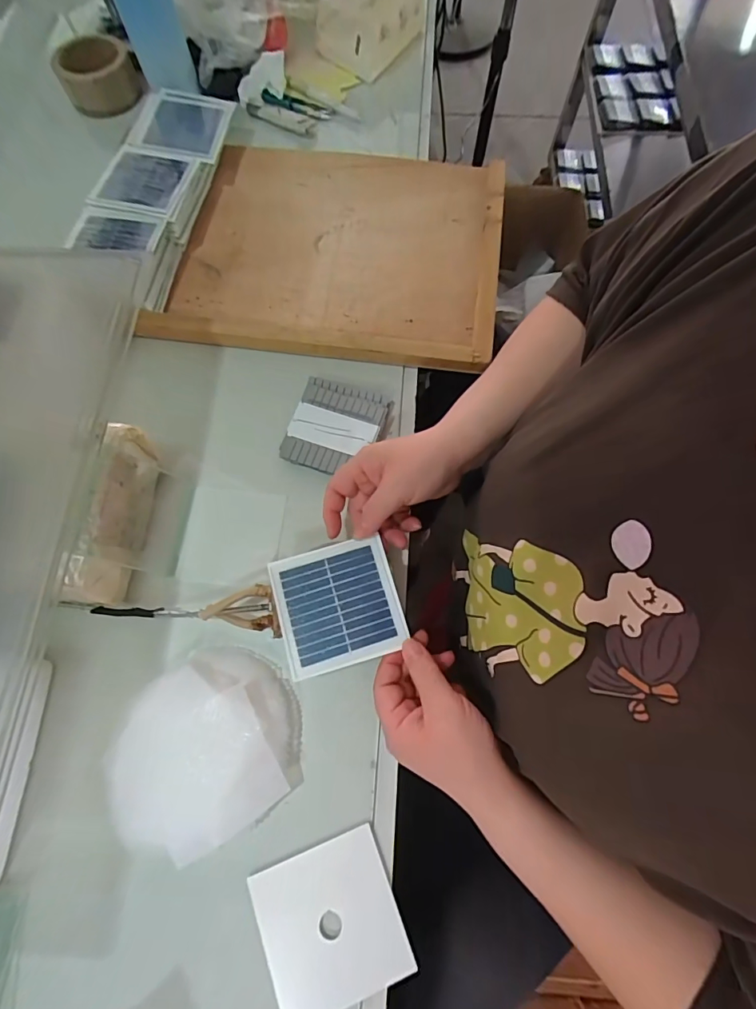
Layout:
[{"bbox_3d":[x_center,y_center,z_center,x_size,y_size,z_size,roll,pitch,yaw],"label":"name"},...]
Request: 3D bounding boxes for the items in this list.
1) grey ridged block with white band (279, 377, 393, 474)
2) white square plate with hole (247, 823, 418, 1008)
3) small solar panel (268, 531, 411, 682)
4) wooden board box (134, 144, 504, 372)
[{"bbox_3d":[-0.042,-0.073,0.447,0.086,0.023,0.088,18,73,7],"label":"grey ridged block with white band"},{"bbox_3d":[-0.034,0.303,0.332,0.097,0.005,0.094,-20,72,-6],"label":"white square plate with hole"},{"bbox_3d":[-0.032,0.079,0.367,0.094,0.005,0.094,-17,72,-4],"label":"small solar panel"},{"bbox_3d":[-0.043,-0.302,0.527,0.363,0.032,0.316,9,72,4],"label":"wooden board box"}]

